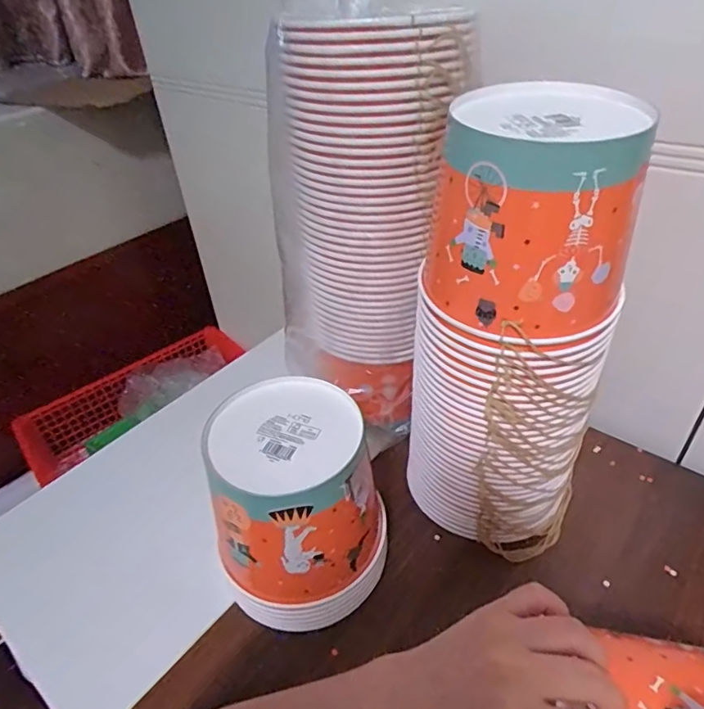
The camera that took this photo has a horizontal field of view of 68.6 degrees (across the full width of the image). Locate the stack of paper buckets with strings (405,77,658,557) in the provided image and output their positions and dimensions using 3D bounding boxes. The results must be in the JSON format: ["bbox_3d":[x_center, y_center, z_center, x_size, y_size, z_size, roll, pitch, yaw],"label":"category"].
[{"bbox_3d":[0.136,-0.002,0.455,0.153,0.398,0.139,14,42,23],"label":"stack of paper buckets with strings"}]

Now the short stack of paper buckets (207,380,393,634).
[{"bbox_3d":[-0.043,0.137,0.469,0.133,0.181,0.139,-6,38,-2],"label":"short stack of paper buckets"}]

